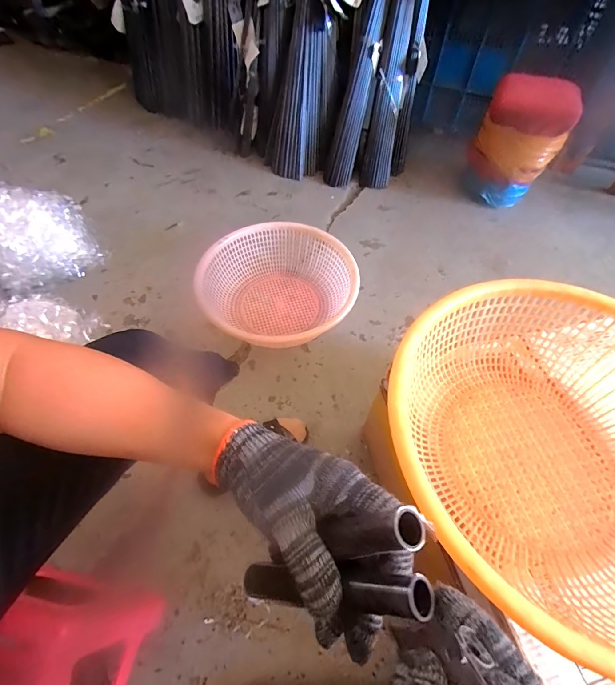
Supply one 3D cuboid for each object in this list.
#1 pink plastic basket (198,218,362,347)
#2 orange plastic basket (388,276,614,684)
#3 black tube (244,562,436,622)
[{"bbox_3d":[-0.074,-0.143,0.945,0.403,0.135,0.393,0,56,0],"label":"pink plastic basket"},{"bbox_3d":[0.300,0.117,0.420,0.374,0.134,0.385,0,56,0],"label":"orange plastic basket"},{"bbox_3d":[0.007,0.151,0.217,0.015,0.154,0.022,26,50,-30],"label":"black tube"}]

